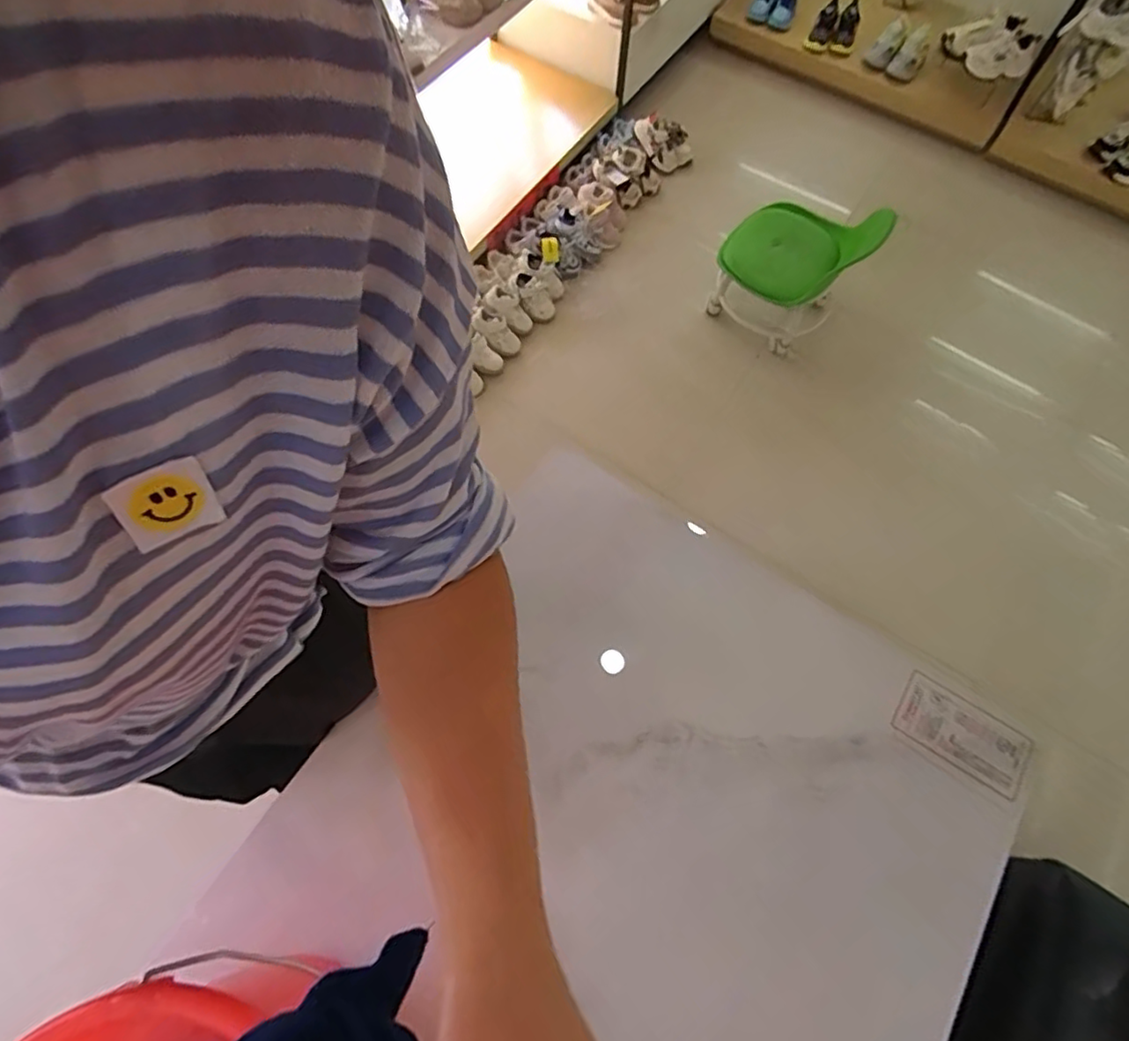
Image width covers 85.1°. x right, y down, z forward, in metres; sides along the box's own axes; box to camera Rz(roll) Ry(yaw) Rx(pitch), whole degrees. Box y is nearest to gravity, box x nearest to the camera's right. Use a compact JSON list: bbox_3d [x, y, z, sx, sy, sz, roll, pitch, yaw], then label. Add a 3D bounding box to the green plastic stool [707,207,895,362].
[{"bbox_3d":[0.561,-0.632,1.558,0.254,0.321,0.295,-41,74,-17],"label":"green plastic stool"}]

